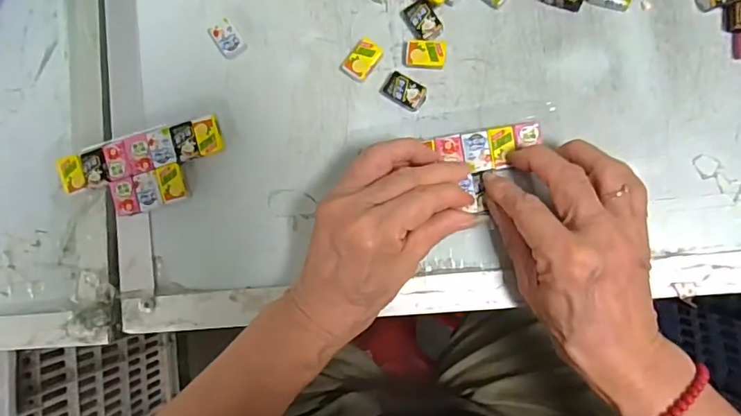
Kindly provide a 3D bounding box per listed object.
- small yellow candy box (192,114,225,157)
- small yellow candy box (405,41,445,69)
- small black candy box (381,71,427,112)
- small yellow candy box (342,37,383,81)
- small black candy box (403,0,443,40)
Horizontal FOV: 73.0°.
[{"bbox_3d":[-0.110,-0.049,0.343,0.017,0.010,0.025,-15,85,6],"label":"small yellow candy box"},{"bbox_3d":[0.036,-0.101,0.331,0.025,0.008,0.017,2,87,7],"label":"small yellow candy box"},{"bbox_3d":[0.023,-0.078,0.331,0.027,0.008,0.019,25,90,8],"label":"small black candy box"},{"bbox_3d":[-0.005,-0.099,0.335,0.017,0.011,0.026,36,92,8],"label":"small yellow candy box"},{"bbox_3d":[0.036,-0.125,0.333,0.017,0.008,0.027,-34,83,4],"label":"small black candy box"}]

